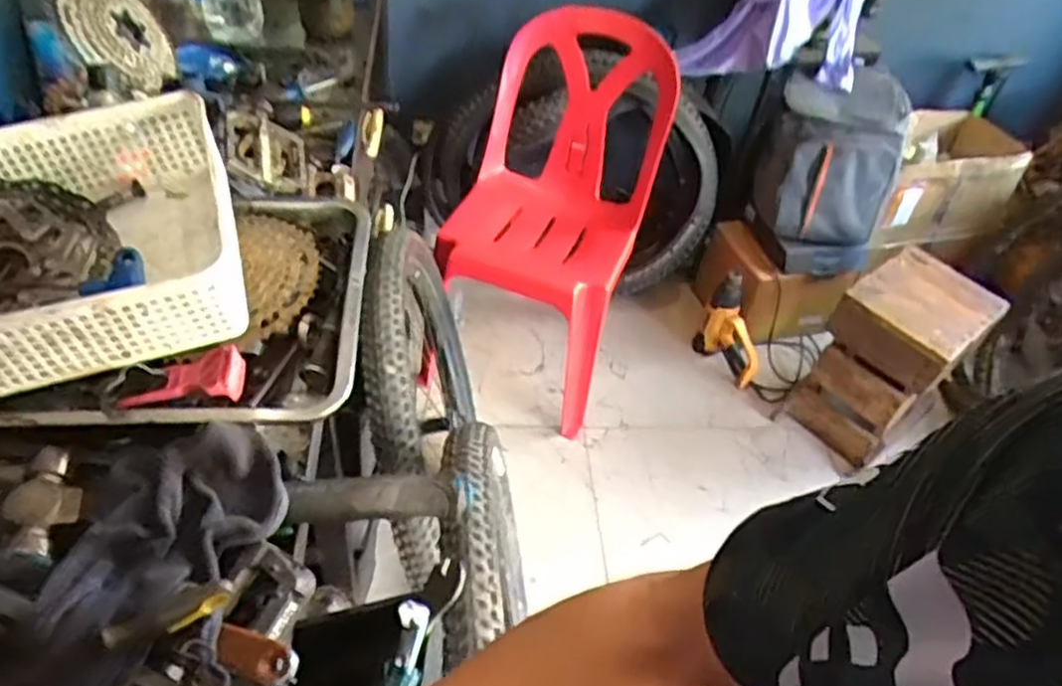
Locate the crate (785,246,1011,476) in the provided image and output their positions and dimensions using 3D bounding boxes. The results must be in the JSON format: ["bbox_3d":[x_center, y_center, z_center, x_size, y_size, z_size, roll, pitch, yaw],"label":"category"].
[{"bbox_3d":[0.834,0.038,1.782,0.298,0.389,0.246,-27,54,-31],"label":"crate"}]

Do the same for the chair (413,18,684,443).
[{"bbox_3d":[0.053,-0.285,1.742,0.396,0.762,0.711,14,44,6],"label":"chair"}]

